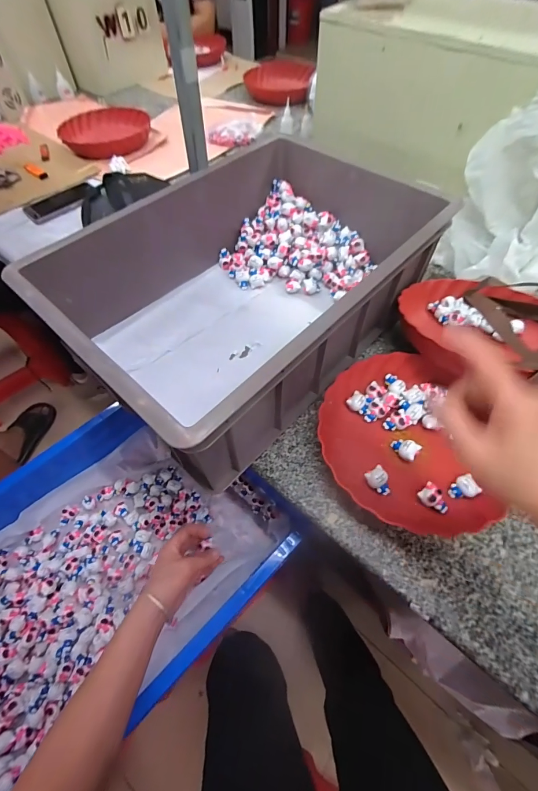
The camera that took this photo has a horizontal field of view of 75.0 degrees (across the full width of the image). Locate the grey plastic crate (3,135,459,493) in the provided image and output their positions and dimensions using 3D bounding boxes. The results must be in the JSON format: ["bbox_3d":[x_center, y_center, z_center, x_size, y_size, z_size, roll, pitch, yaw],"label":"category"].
[{"bbox_3d":[-0.029,-0.167,0.529,0.360,0.175,0.499,38,66,23],"label":"grey plastic crate"}]

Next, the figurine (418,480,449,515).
[{"bbox_3d":[0.199,0.125,0.422,0.023,0.015,0.036,-29,61,-16],"label":"figurine"}]

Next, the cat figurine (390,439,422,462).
[{"bbox_3d":[0.177,0.070,0.459,0.034,0.024,0.022,39,66,23],"label":"cat figurine"}]

